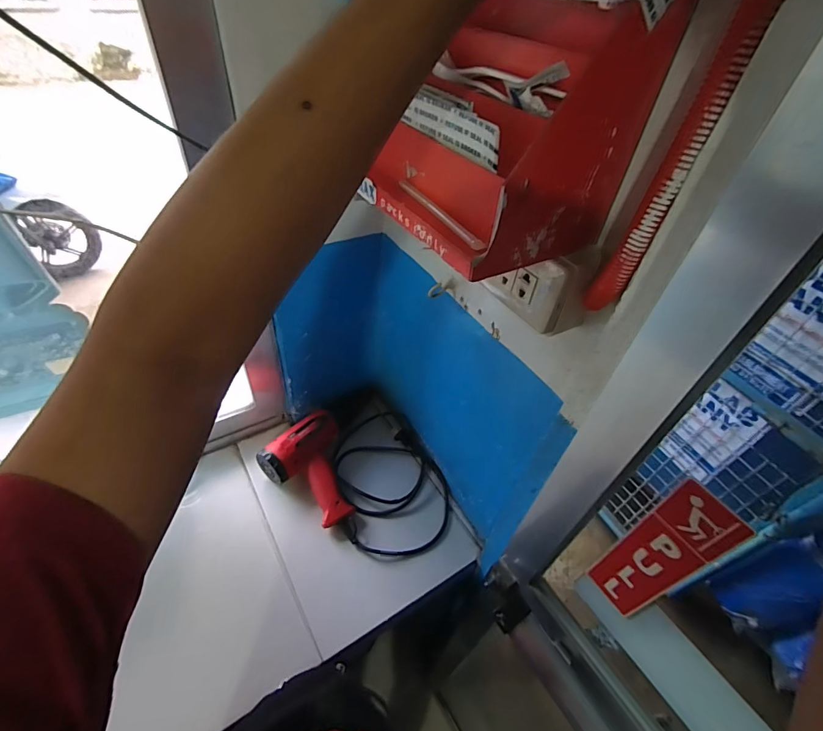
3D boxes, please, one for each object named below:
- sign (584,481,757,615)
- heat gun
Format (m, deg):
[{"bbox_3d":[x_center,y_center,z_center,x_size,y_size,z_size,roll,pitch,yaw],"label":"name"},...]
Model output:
[{"bbox_3d":[0.206,0.164,0.353,0.004,0.191,0.049,-21,51,-24],"label":"sign"},{"bbox_3d":[-0.163,0.180,0.761,0.189,0.072,0.152,29,50,21],"label":"heat gun"}]

